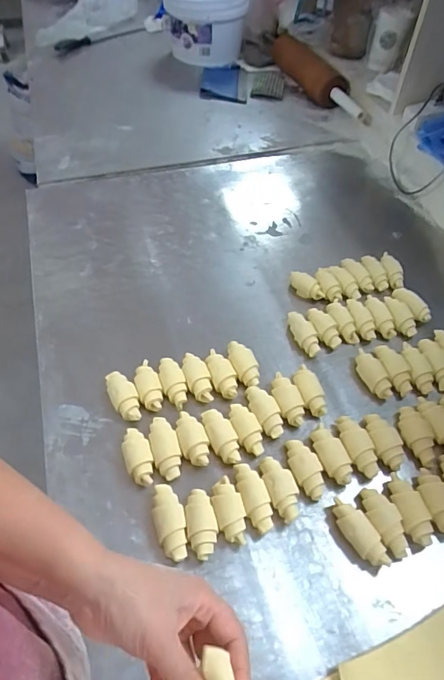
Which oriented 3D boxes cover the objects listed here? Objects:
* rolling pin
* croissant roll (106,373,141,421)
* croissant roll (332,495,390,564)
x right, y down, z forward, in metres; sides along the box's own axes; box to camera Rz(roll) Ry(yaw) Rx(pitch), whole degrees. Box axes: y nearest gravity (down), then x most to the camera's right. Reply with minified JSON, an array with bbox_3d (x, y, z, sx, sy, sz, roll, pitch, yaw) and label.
[{"bbox_3d":[0.239,-0.684,1.149,0.079,0.077,0.429,-22,56,-16],"label":"rolling pin"},{"bbox_3d":[-0.135,0.077,0.615,0.034,0.027,0.078,-24,57,-18],"label":"croissant roll"},{"bbox_3d":[0.157,0.223,0.515,0.029,0.033,0.081,-23,57,-17],"label":"croissant roll"}]

